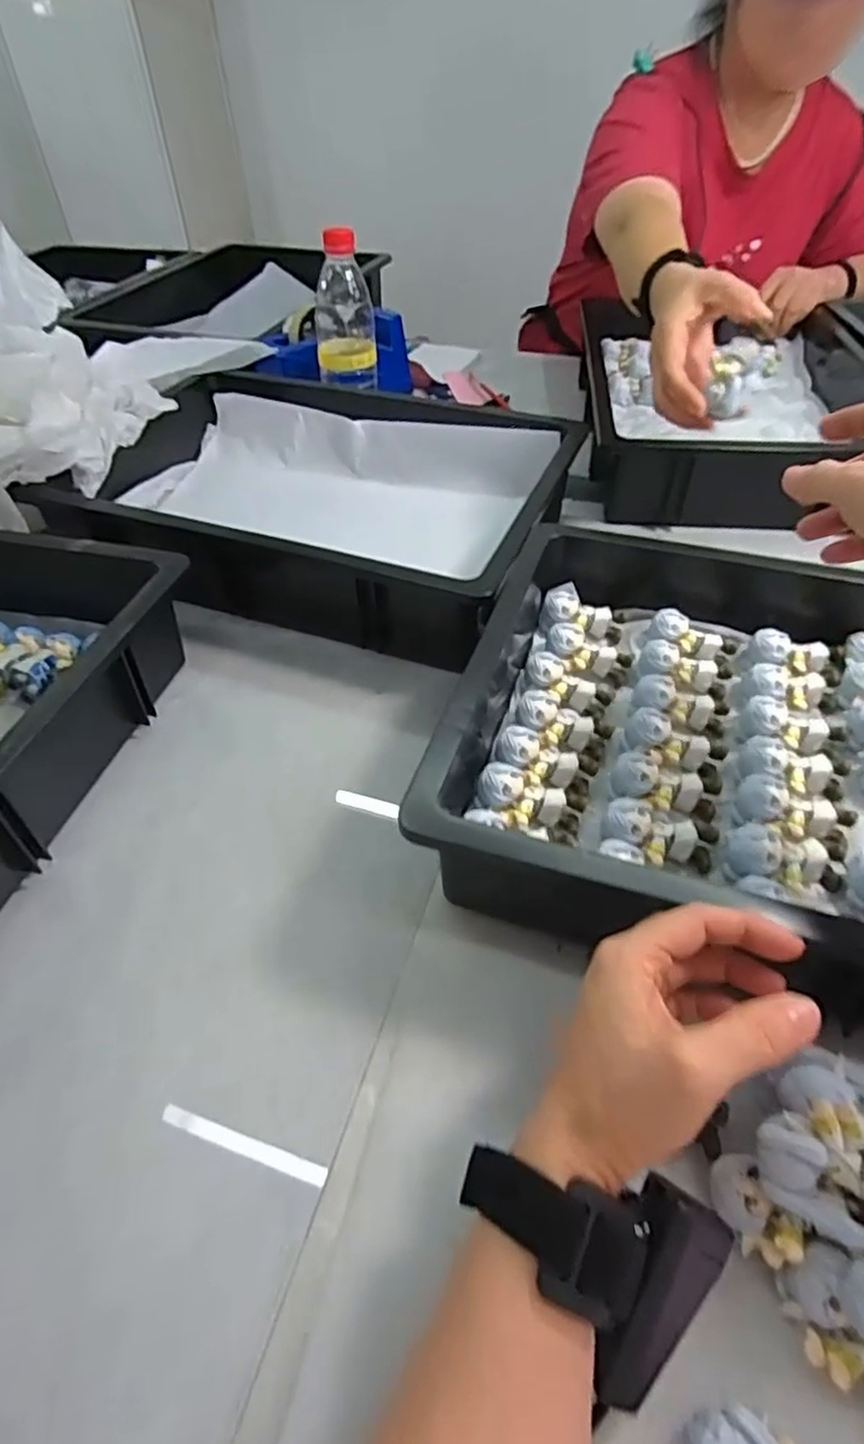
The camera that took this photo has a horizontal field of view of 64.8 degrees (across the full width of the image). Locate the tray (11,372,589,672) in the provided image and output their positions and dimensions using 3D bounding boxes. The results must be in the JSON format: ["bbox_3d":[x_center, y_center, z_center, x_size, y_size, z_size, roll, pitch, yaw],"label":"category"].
[{"bbox_3d":[-0.107,-0.229,0.659,0.454,0.093,0.339,16,48,17],"label":"tray"}]

